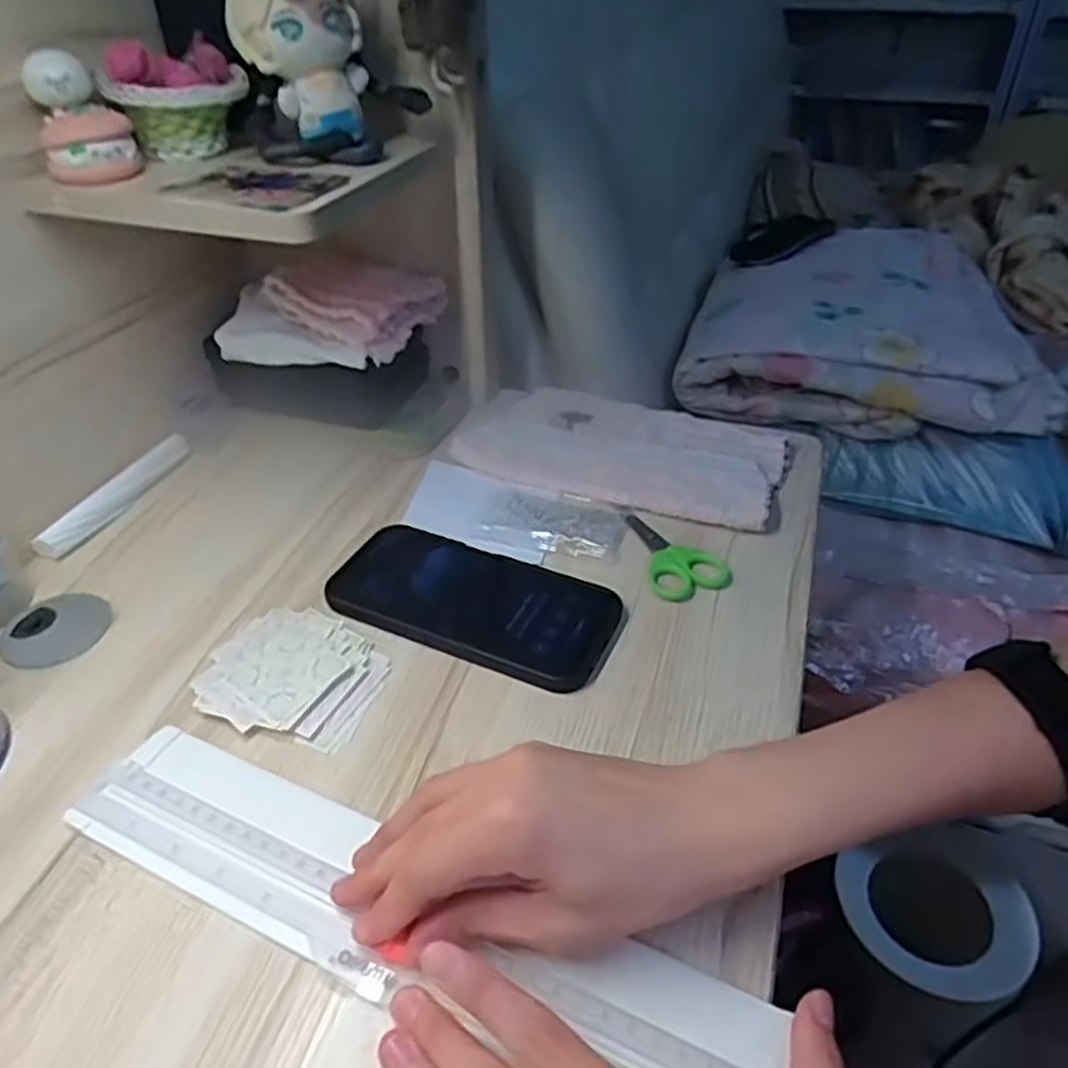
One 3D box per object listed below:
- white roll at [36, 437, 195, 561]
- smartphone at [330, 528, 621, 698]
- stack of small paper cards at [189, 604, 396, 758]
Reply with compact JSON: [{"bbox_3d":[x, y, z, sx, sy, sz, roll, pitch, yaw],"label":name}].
[{"bbox_3d":[-0.290,-0.031,0.558,0.017,0.018,0.137,11,40,14],"label":"white roll"},{"bbox_3d":[-0.034,0.038,0.466,0.167,0.013,0.079,16,42,20],"label":"smartphone"},{"bbox_3d":[-0.128,0.073,0.424,0.094,0.012,0.080,19,43,22],"label":"stack of small paper cards"}]

